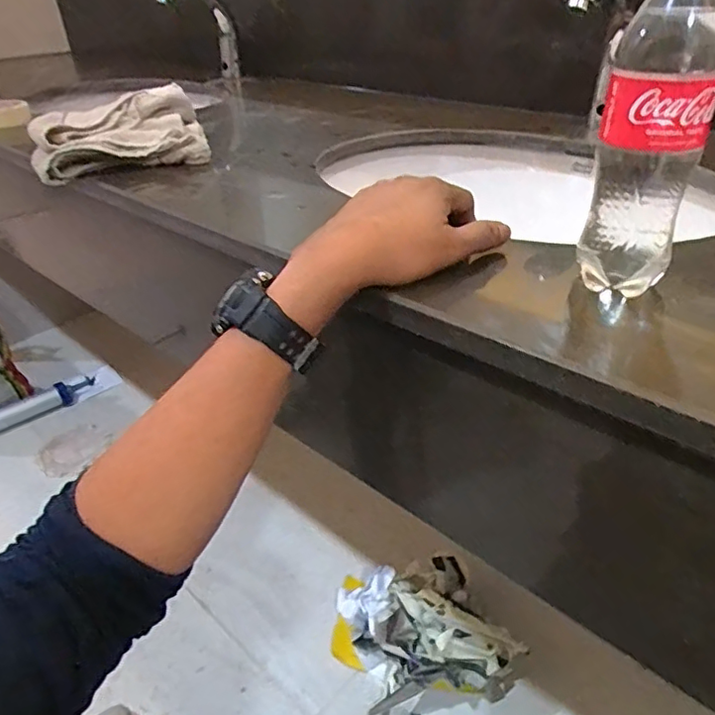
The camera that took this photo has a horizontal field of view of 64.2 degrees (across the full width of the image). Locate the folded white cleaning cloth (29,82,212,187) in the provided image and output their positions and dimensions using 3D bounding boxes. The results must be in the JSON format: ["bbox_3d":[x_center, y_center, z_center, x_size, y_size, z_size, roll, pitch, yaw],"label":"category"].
[{"bbox_3d":[-0.266,-0.254,0.646,0.184,0.064,0.102,-13,36,-16],"label":"folded white cleaning cloth"}]

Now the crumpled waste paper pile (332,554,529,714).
[{"bbox_3d":[0.107,0.454,0.968,0.286,0.122,0.233,-9,35,-11],"label":"crumpled waste paper pile"}]

